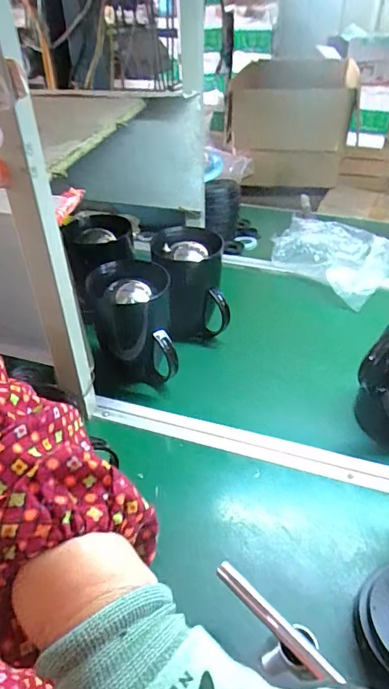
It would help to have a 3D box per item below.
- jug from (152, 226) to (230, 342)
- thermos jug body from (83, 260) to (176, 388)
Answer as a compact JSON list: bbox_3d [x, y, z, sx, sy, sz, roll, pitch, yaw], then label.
[{"bbox_3d":[-0.008,-0.108,0.865,0.123,0.195,0.103,-7,37,-7],"label":"jug"},{"bbox_3d":[-0.098,-0.020,0.762,0.122,0.184,0.114,-10,38,-11],"label":"thermos jug body"}]

